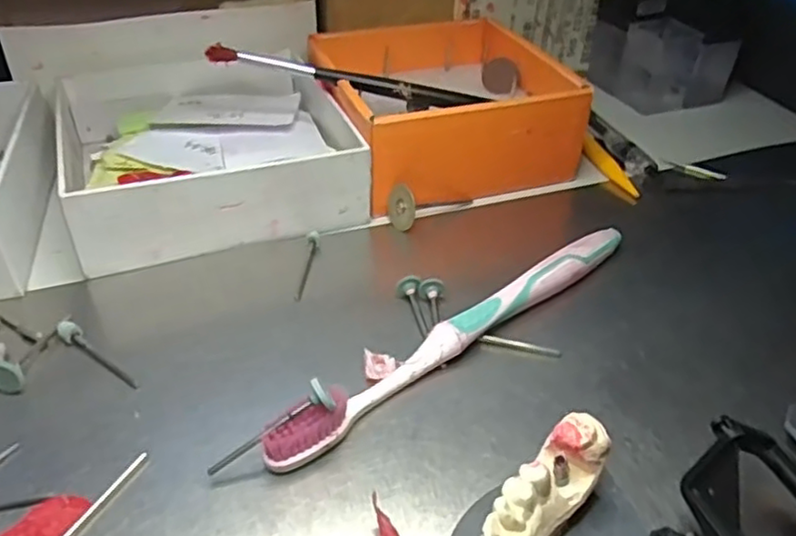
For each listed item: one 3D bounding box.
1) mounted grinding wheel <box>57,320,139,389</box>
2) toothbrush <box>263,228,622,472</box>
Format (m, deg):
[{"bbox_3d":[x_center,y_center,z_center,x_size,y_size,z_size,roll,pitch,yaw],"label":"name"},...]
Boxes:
[{"bbox_3d":[-0.111,0.032,0.241,0.045,0.005,0.007,29,46,31],"label":"mounted grinding wheel"},{"bbox_3d":[0.029,0.022,0.248,0.180,0.017,0.012,-28,47,-32],"label":"toothbrush"}]

